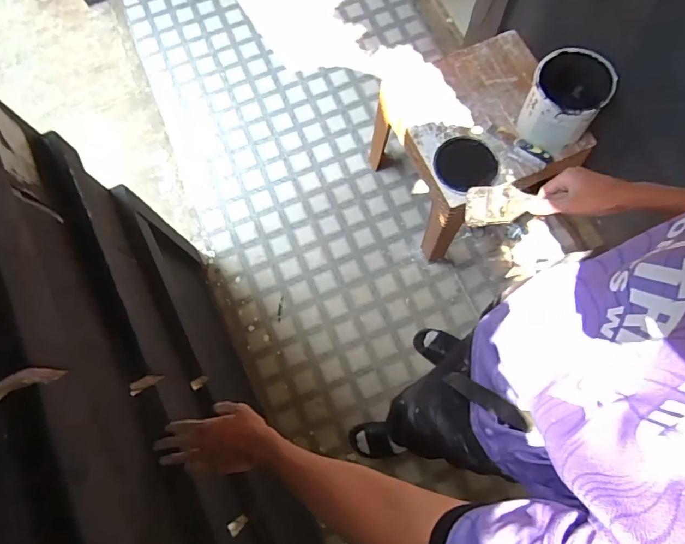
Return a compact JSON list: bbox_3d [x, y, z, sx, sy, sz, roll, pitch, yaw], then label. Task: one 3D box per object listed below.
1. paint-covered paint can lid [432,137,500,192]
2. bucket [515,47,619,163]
[{"bbox_3d":[0.348,-0.310,1.236,0.189,0.025,0.176,0,74,0],"label":"paint-covered paint can lid"},{"bbox_3d":[0.566,-0.436,1.138,0.179,0.183,0.191,0,74,0],"label":"bucket"}]

